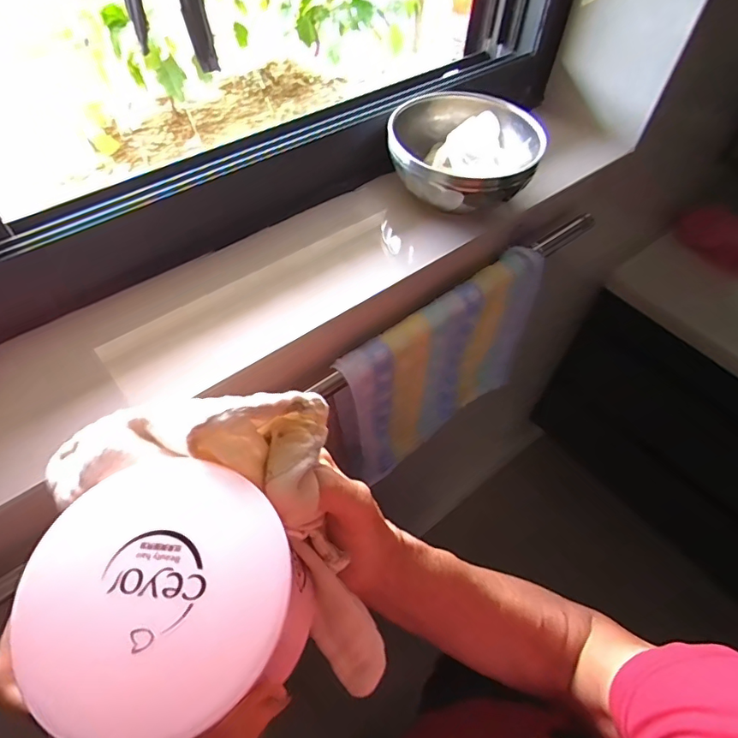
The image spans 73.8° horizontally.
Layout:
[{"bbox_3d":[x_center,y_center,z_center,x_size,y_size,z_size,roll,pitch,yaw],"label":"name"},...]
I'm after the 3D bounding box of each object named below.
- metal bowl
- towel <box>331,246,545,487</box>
[{"bbox_3d":[0.085,-0.196,0.437,0.130,0.045,0.125,18,55,10],"label":"metal bowl"},{"bbox_3d":[0.071,0.007,0.511,0.232,0.213,0.039,-33,62,-23],"label":"towel"}]

